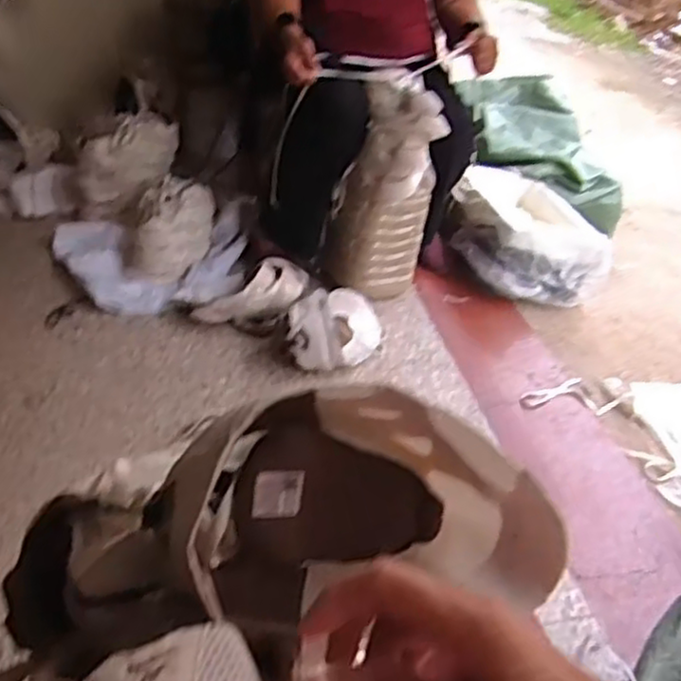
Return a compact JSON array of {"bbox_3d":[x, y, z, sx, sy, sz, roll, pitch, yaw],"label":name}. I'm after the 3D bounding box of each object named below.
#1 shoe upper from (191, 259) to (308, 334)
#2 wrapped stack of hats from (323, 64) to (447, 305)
[{"bbox_3d":[-0.176,-0.087,1.435,0.224,0.109,0.098,0,36,-10],"label":"shoe upper"},{"bbox_3d":[0.092,-0.304,1.478,0.170,0.416,0.146,-17,42,-29],"label":"wrapped stack of hats"}]

